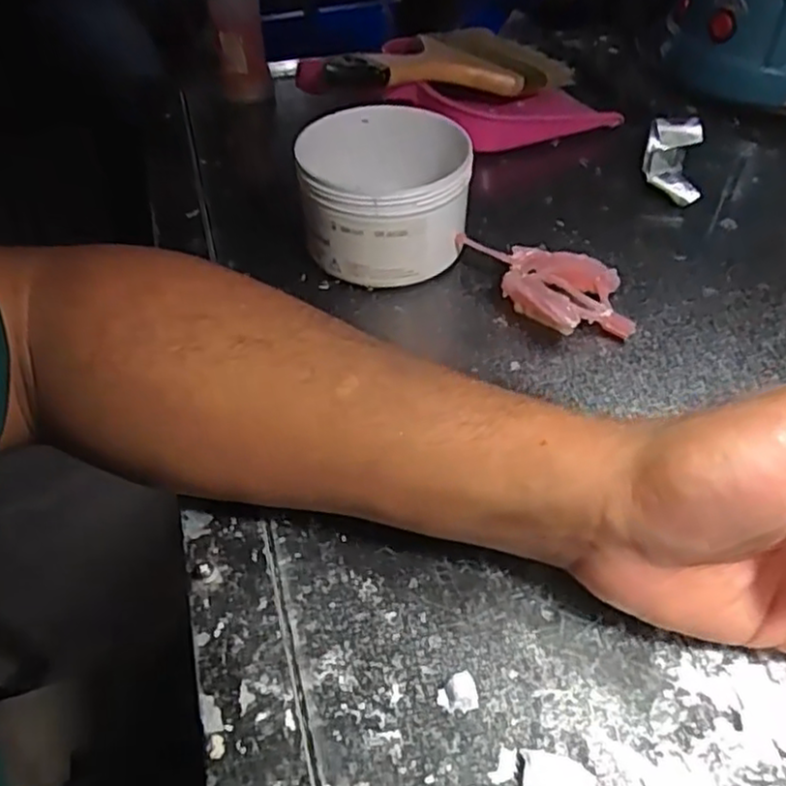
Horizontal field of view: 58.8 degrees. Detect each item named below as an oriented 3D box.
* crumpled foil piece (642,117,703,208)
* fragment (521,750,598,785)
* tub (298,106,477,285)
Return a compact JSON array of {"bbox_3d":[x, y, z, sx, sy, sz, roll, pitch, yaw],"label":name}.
[{"bbox_3d":[0.178,-0.147,0.444,0.033,0.026,0.068,11,48,11],"label":"crumpled foil piece"},{"bbox_3d":[0.051,0.116,0.212,0.022,0.005,0.011,6,47,6],"label":"fragment"},{"bbox_3d":[-0.005,-0.109,0.382,0.086,0.068,0.093,0,47,0],"label":"tub"}]

